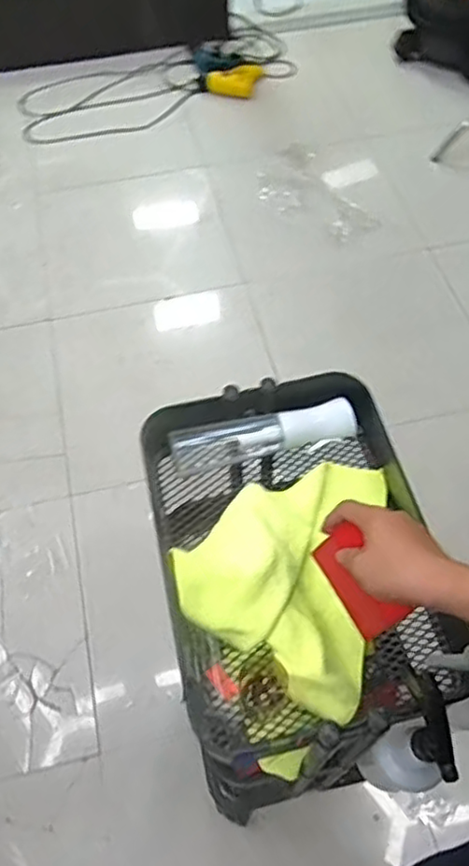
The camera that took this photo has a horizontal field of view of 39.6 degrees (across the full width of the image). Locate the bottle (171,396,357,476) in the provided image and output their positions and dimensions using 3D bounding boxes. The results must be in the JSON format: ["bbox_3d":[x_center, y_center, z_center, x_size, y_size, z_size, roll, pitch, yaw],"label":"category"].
[{"bbox_3d":[0.039,0.004,0.875,0.242,0.060,0.053,-11,58,-5],"label":"bottle"}]

